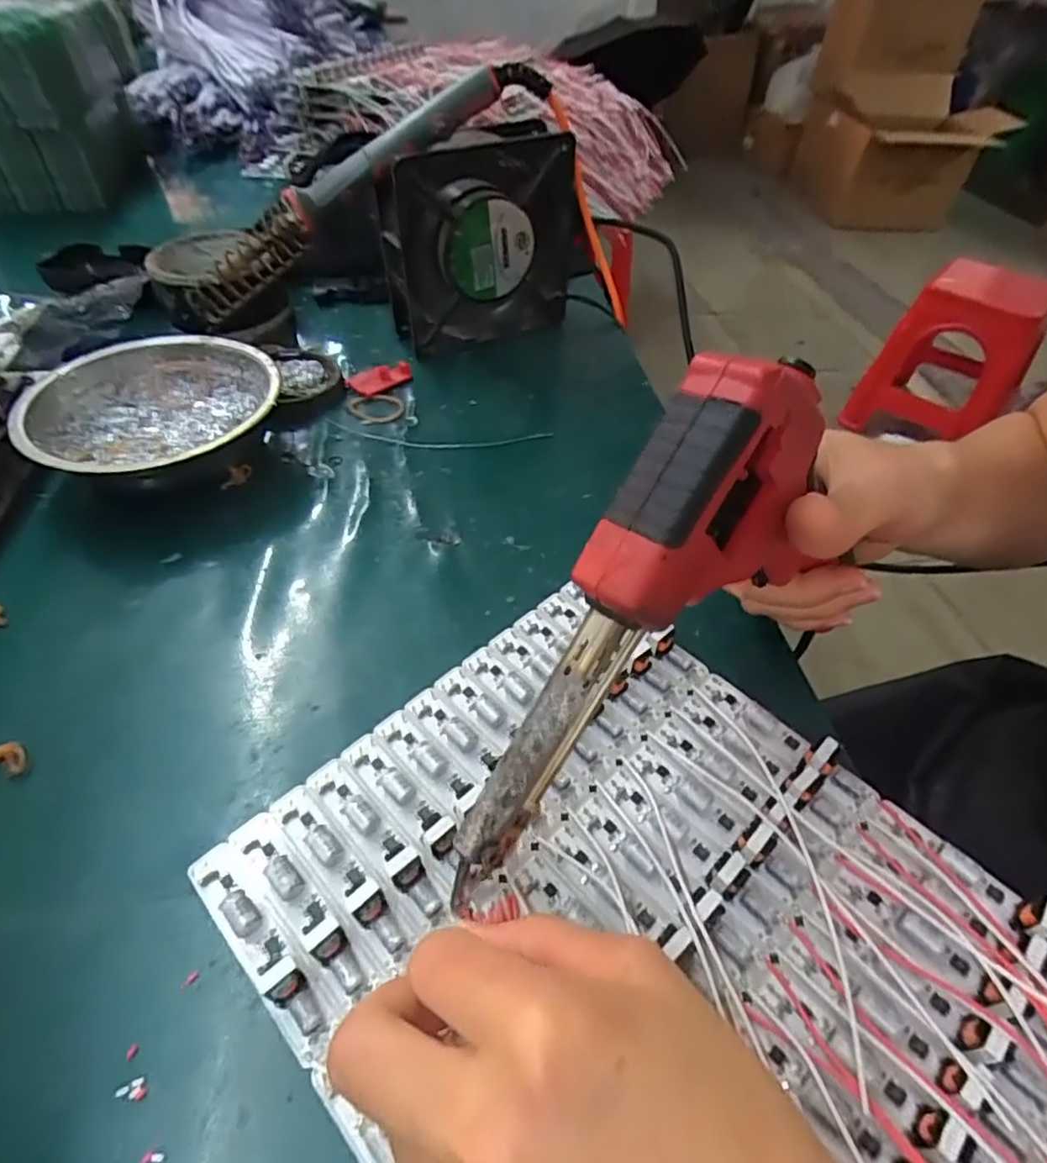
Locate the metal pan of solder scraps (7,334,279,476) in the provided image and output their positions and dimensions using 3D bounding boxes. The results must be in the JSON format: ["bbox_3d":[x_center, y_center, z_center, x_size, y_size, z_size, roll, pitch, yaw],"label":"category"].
[{"bbox_3d":[-0.198,-0.087,0.354,0.124,0.039,0.124,-19,51,-18],"label":"metal pan of solder scraps"}]

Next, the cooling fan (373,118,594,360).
[{"bbox_3d":[-0.027,-0.225,0.430,0.130,0.119,0.044,-22,52,-20],"label":"cooling fan"}]

